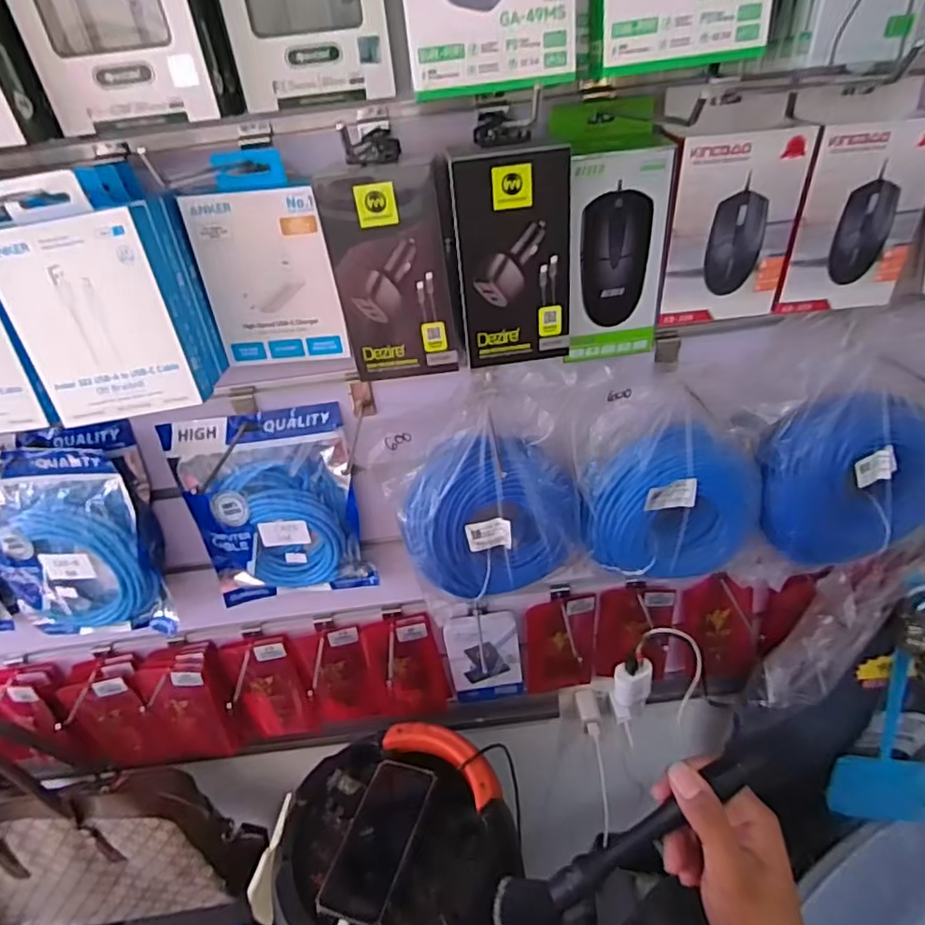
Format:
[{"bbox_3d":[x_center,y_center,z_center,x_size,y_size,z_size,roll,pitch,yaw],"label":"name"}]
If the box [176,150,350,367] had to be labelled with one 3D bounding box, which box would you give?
[{"bbox_3d":[-0.148,-0.150,0.460,0.098,0.148,0.026,-4,34,6],"label":"box"}]

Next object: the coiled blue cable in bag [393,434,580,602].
[{"bbox_3d":[0.025,0.058,0.599,0.184,0.163,0.049,1,35,12],"label":"coiled blue cable in bag"}]

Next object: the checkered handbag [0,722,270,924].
[{"bbox_3d":[-0.491,0.466,0.783,0.362,0.347,0.100,-8,34,-1],"label":"checkered handbag"}]

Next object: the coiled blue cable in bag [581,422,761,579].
[{"bbox_3d":[0.212,0.040,0.598,0.181,0.160,0.054,-13,34,-7],"label":"coiled blue cable in bag"}]

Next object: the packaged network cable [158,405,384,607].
[{"bbox_3d":[-0.194,0.051,0.626,0.172,0.213,0.036,-7,34,2],"label":"packaged network cable"}]

